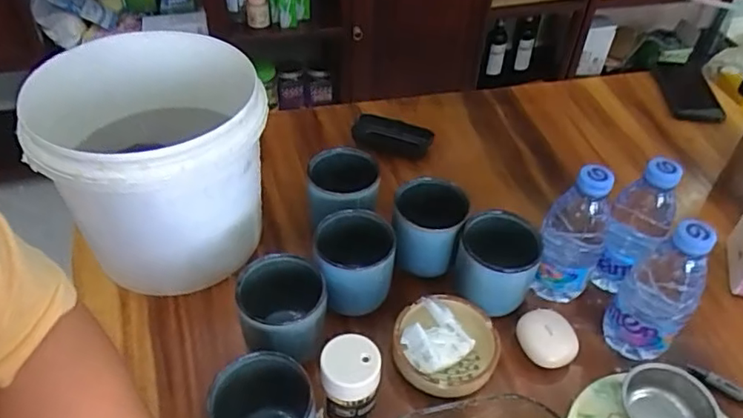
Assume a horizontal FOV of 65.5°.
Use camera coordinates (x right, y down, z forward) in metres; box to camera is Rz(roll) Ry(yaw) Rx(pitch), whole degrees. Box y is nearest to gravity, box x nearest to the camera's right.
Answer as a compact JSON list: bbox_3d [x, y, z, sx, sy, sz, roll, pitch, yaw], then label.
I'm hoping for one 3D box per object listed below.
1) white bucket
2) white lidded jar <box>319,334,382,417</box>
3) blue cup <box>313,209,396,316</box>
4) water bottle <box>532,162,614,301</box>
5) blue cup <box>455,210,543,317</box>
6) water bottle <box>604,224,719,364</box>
[{"bbox_3d":[-0.226,-0.050,0.618,0.208,0.194,0.236,-15,47,-18],"label":"white bucket"},{"bbox_3d":[-0.018,0.151,0.504,0.048,0.078,0.048,1,44,-1],"label":"white lidded jar"},{"bbox_3d":[-0.018,0.058,0.599,0.079,0.084,0.077,1,44,-1],"label":"blue cup"},{"bbox_3d":[0.206,0.028,0.590,0.061,0.156,0.048,24,48,20],"label":"water bottle"},{"bbox_3d":[0.128,0.064,0.605,0.078,0.085,0.093,20,47,17],"label":"blue cup"},{"bbox_3d":[0.276,0.074,0.551,0.061,0.163,0.060,28,50,24],"label":"water bottle"}]

